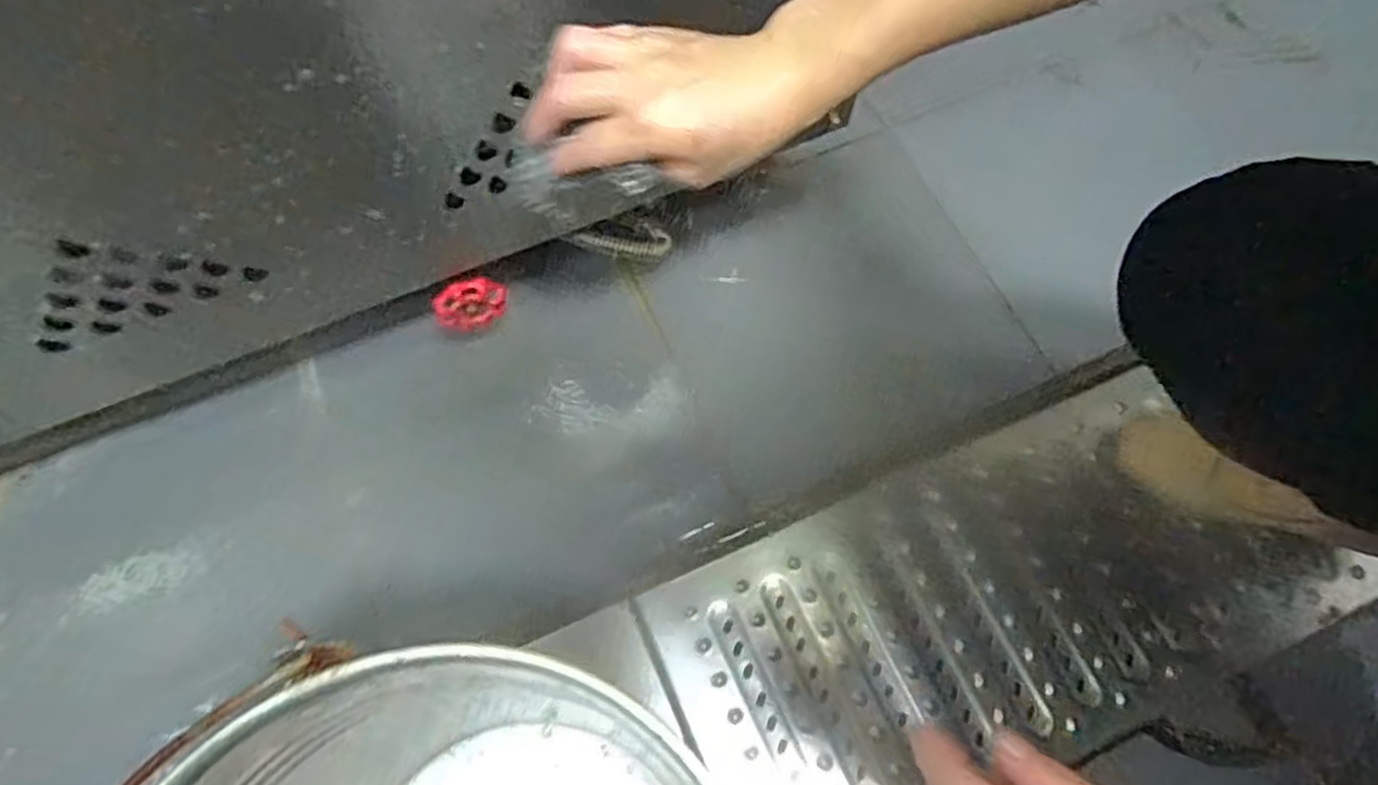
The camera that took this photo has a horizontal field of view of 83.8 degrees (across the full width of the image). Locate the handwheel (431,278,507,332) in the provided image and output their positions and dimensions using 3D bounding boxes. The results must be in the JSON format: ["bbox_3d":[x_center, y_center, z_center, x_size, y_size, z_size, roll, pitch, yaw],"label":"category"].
[{"bbox_3d":[-0.168,-0.067,0.588,0.055,0.049,0.015,-15,68,-6],"label":"handwheel"}]

